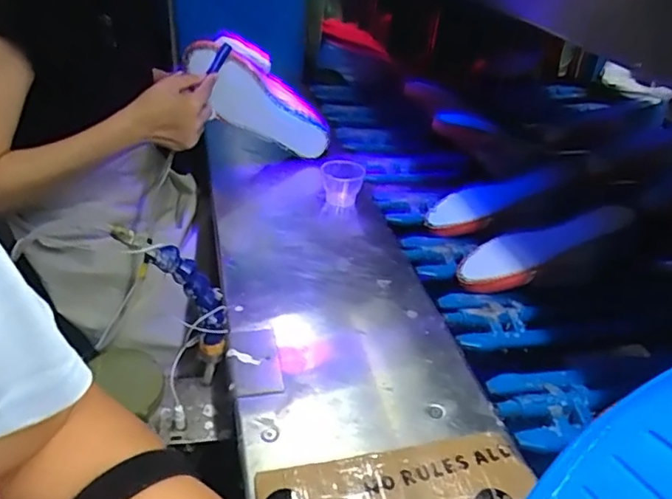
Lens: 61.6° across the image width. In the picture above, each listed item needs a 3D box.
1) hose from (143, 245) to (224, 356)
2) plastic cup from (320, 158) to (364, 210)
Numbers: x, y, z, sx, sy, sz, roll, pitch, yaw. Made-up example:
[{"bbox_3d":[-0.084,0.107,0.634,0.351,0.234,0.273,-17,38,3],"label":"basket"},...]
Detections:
[{"bbox_3d":[-0.131,0.047,0.532,0.038,0.133,0.023,-17,34,6],"label":"hose"},{"bbox_3d":[0.008,-0.091,0.837,0.064,0.068,0.050,2,26,-2],"label":"plastic cup"}]

